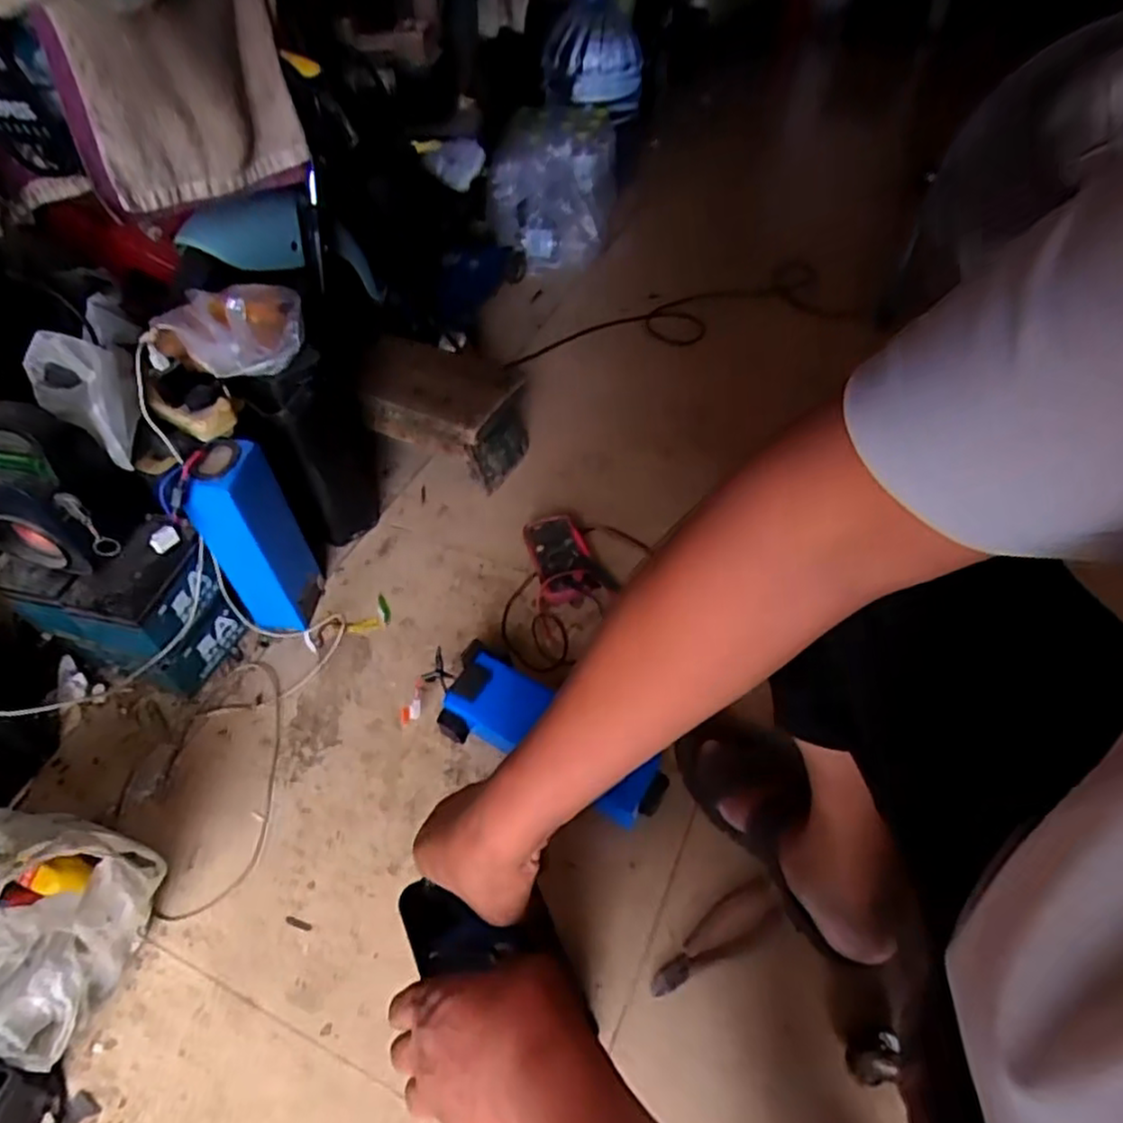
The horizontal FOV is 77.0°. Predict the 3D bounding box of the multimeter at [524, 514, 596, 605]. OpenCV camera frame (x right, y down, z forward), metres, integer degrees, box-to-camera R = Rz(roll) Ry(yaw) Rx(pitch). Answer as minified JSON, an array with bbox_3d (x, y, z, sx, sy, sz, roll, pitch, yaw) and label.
[{"bbox_3d":[-0.002,-0.003,1.029,0.084,0.052,0.138,-15,51,-9],"label":"multimeter"}]

